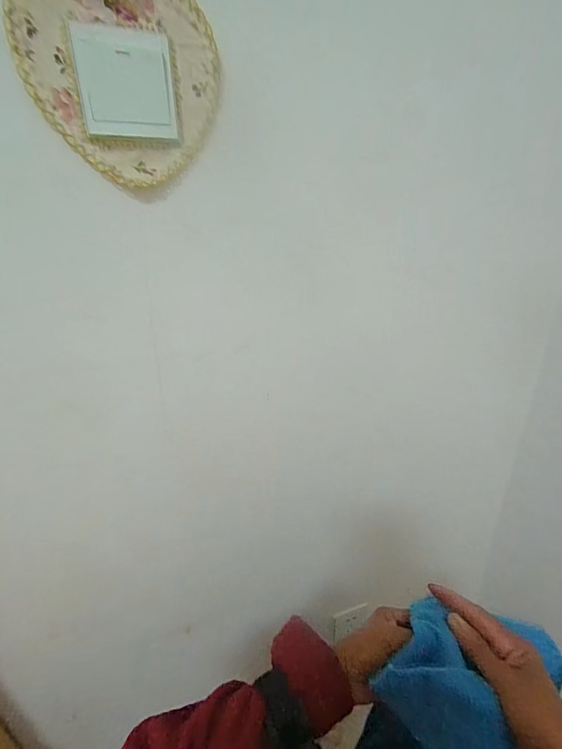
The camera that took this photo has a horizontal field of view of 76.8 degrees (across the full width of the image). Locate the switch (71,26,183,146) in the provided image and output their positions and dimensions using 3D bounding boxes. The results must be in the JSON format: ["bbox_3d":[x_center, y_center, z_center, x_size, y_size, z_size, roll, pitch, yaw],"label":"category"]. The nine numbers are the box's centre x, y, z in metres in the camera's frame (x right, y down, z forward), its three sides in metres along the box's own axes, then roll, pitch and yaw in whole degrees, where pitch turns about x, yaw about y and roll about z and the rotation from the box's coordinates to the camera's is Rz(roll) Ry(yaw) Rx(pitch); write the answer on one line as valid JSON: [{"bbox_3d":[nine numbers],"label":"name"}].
[{"bbox_3d":[-0.142,-0.267,0.331,0.083,0.080,0.011,-12,27,-15],"label":"switch"}]

